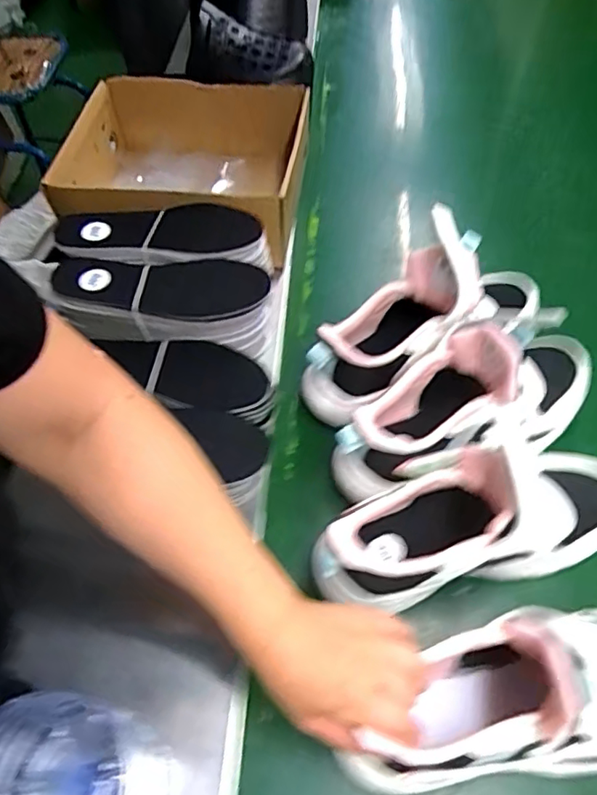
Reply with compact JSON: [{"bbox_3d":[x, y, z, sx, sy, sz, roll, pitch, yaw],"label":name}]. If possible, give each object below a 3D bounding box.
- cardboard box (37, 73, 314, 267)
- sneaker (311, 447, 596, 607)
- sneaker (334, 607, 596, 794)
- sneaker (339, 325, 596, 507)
[{"bbox_3d":[-0.129,-0.270,0.671,0.256,0.086,0.237,5,55,8],"label":"cardboard box"},{"bbox_3d":[0.141,0.082,0.447,0.263,0.121,0.097,-8,53,-17],"label":"sneaker"},{"bbox_3d":[0.160,0.194,0.374,0.262,0.128,0.087,-13,55,-5],"label":"sneaker"},{"bbox_3d":[0.141,0.002,0.492,0.279,0.116,0.098,-28,57,-15],"label":"sneaker"}]

